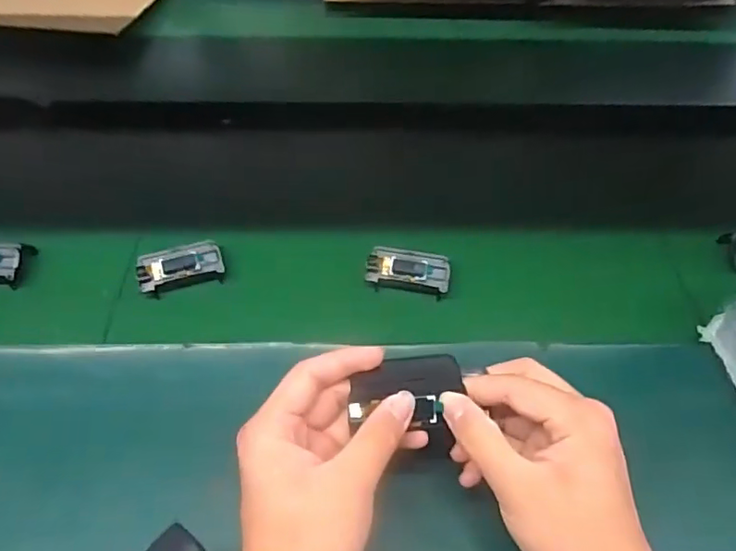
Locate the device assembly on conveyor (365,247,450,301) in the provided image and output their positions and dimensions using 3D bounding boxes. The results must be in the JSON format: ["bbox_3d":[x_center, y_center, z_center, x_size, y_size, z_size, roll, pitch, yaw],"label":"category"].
[{"bbox_3d":[0.034,-0.003,0.488,0.070,0.020,0.034,7,51,4],"label":"device assembly on conveyor"}]

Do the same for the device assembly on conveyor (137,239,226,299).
[{"bbox_3d":[-0.161,-0.008,0.491,0.071,0.019,0.034,-12,52,-12],"label":"device assembly on conveyor"}]

